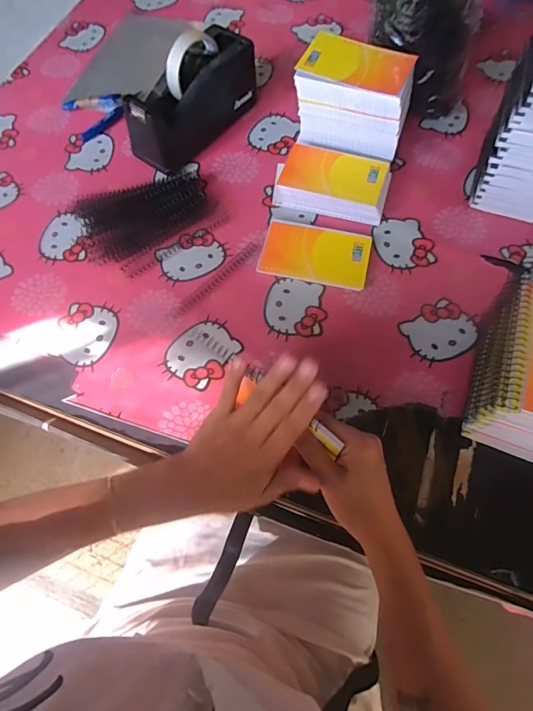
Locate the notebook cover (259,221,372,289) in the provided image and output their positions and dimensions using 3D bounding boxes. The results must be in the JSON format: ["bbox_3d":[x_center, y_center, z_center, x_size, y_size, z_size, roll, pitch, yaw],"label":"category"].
[{"bbox_3d":[0.061,-0.127,0.524,0.130,0.006,0.078,11,74,8],"label":"notebook cover"}]

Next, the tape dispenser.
[{"bbox_3d":[-0.102,-0.355,0.582,0.071,0.109,0.203,34,70,16],"label":"tape dispenser"}]

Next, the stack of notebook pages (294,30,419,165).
[{"bbox_3d":[0.113,-0.325,0.556,0.139,0.118,0.093,17,66,9],"label":"stack of notebook pages"}]

